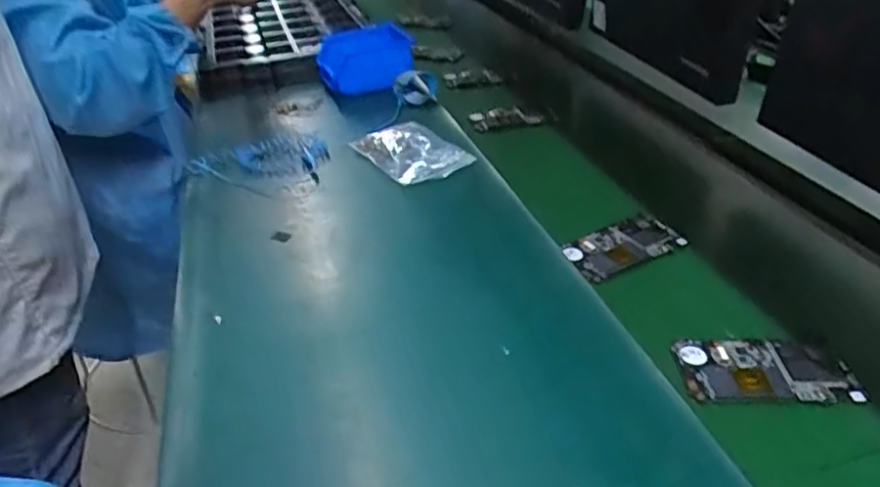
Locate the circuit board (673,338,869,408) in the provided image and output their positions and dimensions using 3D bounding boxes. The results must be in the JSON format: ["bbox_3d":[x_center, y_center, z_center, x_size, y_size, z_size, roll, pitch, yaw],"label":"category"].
[{"bbox_3d":[0.247,0.097,0.491,0.122,0.010,0.064,2,30,2],"label":"circuit board"}]

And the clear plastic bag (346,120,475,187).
[{"bbox_3d":[-0.037,-0.116,0.793,0.098,0.032,0.137,-20,36,-32],"label":"clear plastic bag"}]

